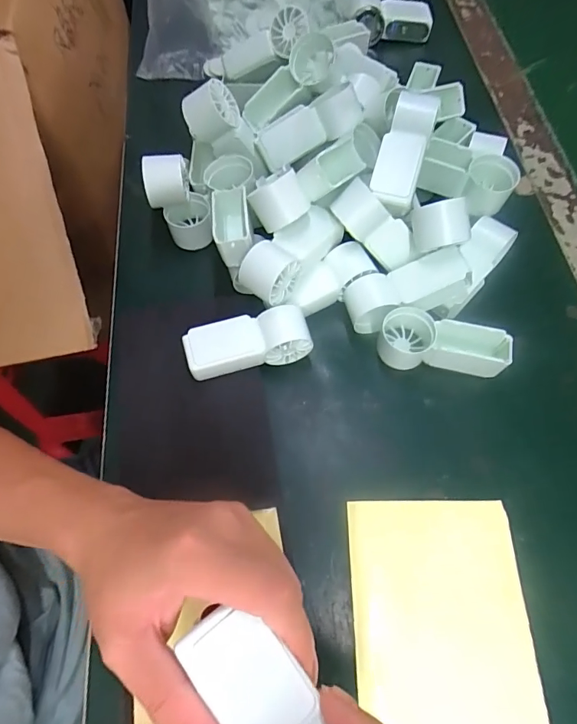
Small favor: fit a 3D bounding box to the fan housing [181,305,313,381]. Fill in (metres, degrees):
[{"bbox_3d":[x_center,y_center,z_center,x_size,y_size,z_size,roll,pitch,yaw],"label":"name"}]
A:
[{"bbox_3d":[-0.032,-0.014,0.338,0.091,0.037,0.035,-16,65,-7],"label":"fan housing"}]

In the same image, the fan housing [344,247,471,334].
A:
[{"bbox_3d":[0.092,-0.055,0.345,0.091,0.034,0.033,-19,65,10],"label":"fan housing"}]

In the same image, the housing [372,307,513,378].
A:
[{"bbox_3d":[0.119,-0.012,0.338,0.094,0.033,0.041,14,66,7],"label":"housing"}]

